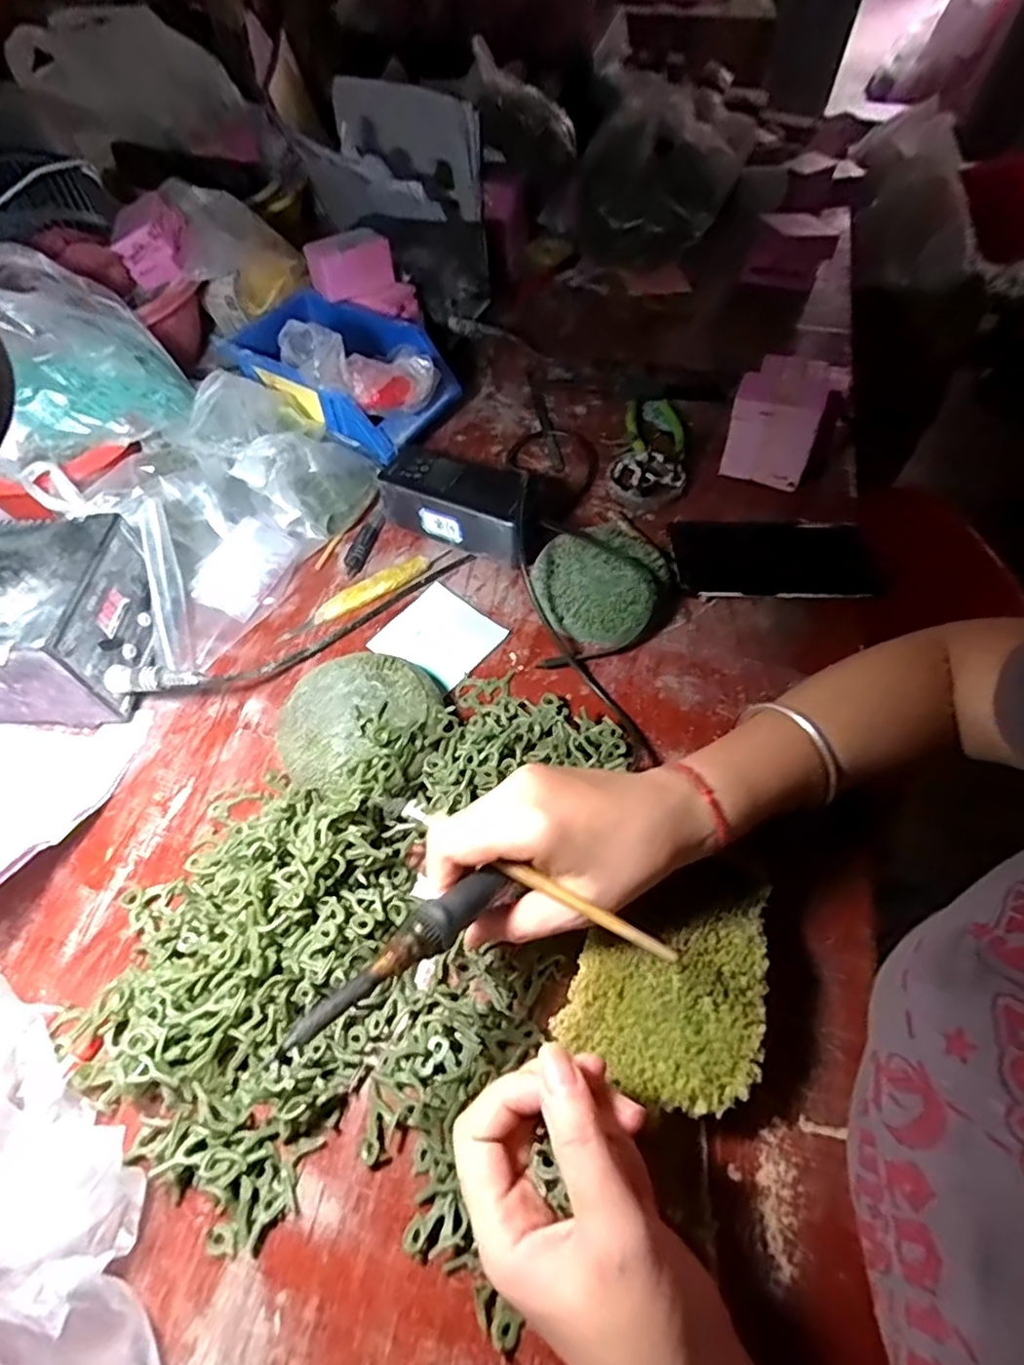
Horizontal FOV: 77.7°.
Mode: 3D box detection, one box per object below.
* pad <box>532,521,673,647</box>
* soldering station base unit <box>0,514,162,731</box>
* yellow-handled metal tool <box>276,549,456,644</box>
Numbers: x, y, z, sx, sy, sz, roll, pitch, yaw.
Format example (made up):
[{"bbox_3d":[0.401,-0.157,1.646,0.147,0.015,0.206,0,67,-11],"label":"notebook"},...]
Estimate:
[{"bbox_3d":[0.070,-0.084,0.494,0.095,0.028,0.115,29,61,16],"label":"pad"},{"bbox_3d":[-0.322,-0.040,0.419,0.139,0.088,0.110,0,58,-1],"label":"soldering station base unit"},{"bbox_3d":[-0.110,-0.072,0.494,0.142,0.010,0.016,-32,64,-20],"label":"yellow-handled metal tool"}]

